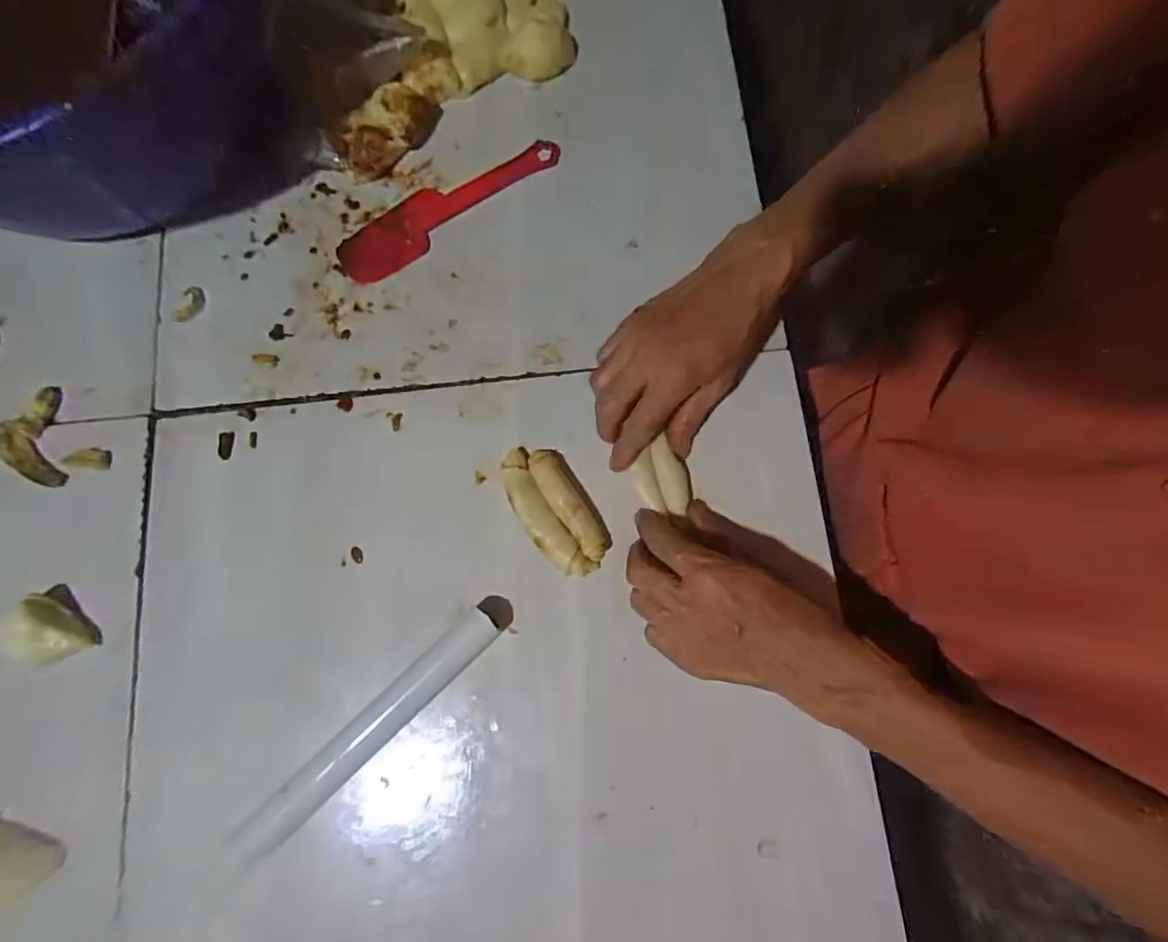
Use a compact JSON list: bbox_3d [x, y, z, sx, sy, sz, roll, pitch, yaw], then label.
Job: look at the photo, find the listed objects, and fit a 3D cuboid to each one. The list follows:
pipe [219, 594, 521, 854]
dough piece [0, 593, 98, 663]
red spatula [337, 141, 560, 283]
[{"bbox_3d":[-0.132,0.163,0.356,0.208,0.032,0.025,-43,82,-7],"label":"pipe"},{"bbox_3d":[-0.373,0.111,0.373,0.046,0.029,0.028,42,83,8],"label":"dough piece"},{"bbox_3d":[-0.110,-0.219,0.445,0.199,0.006,0.047,-34,81,-6],"label":"red spatula"}]

